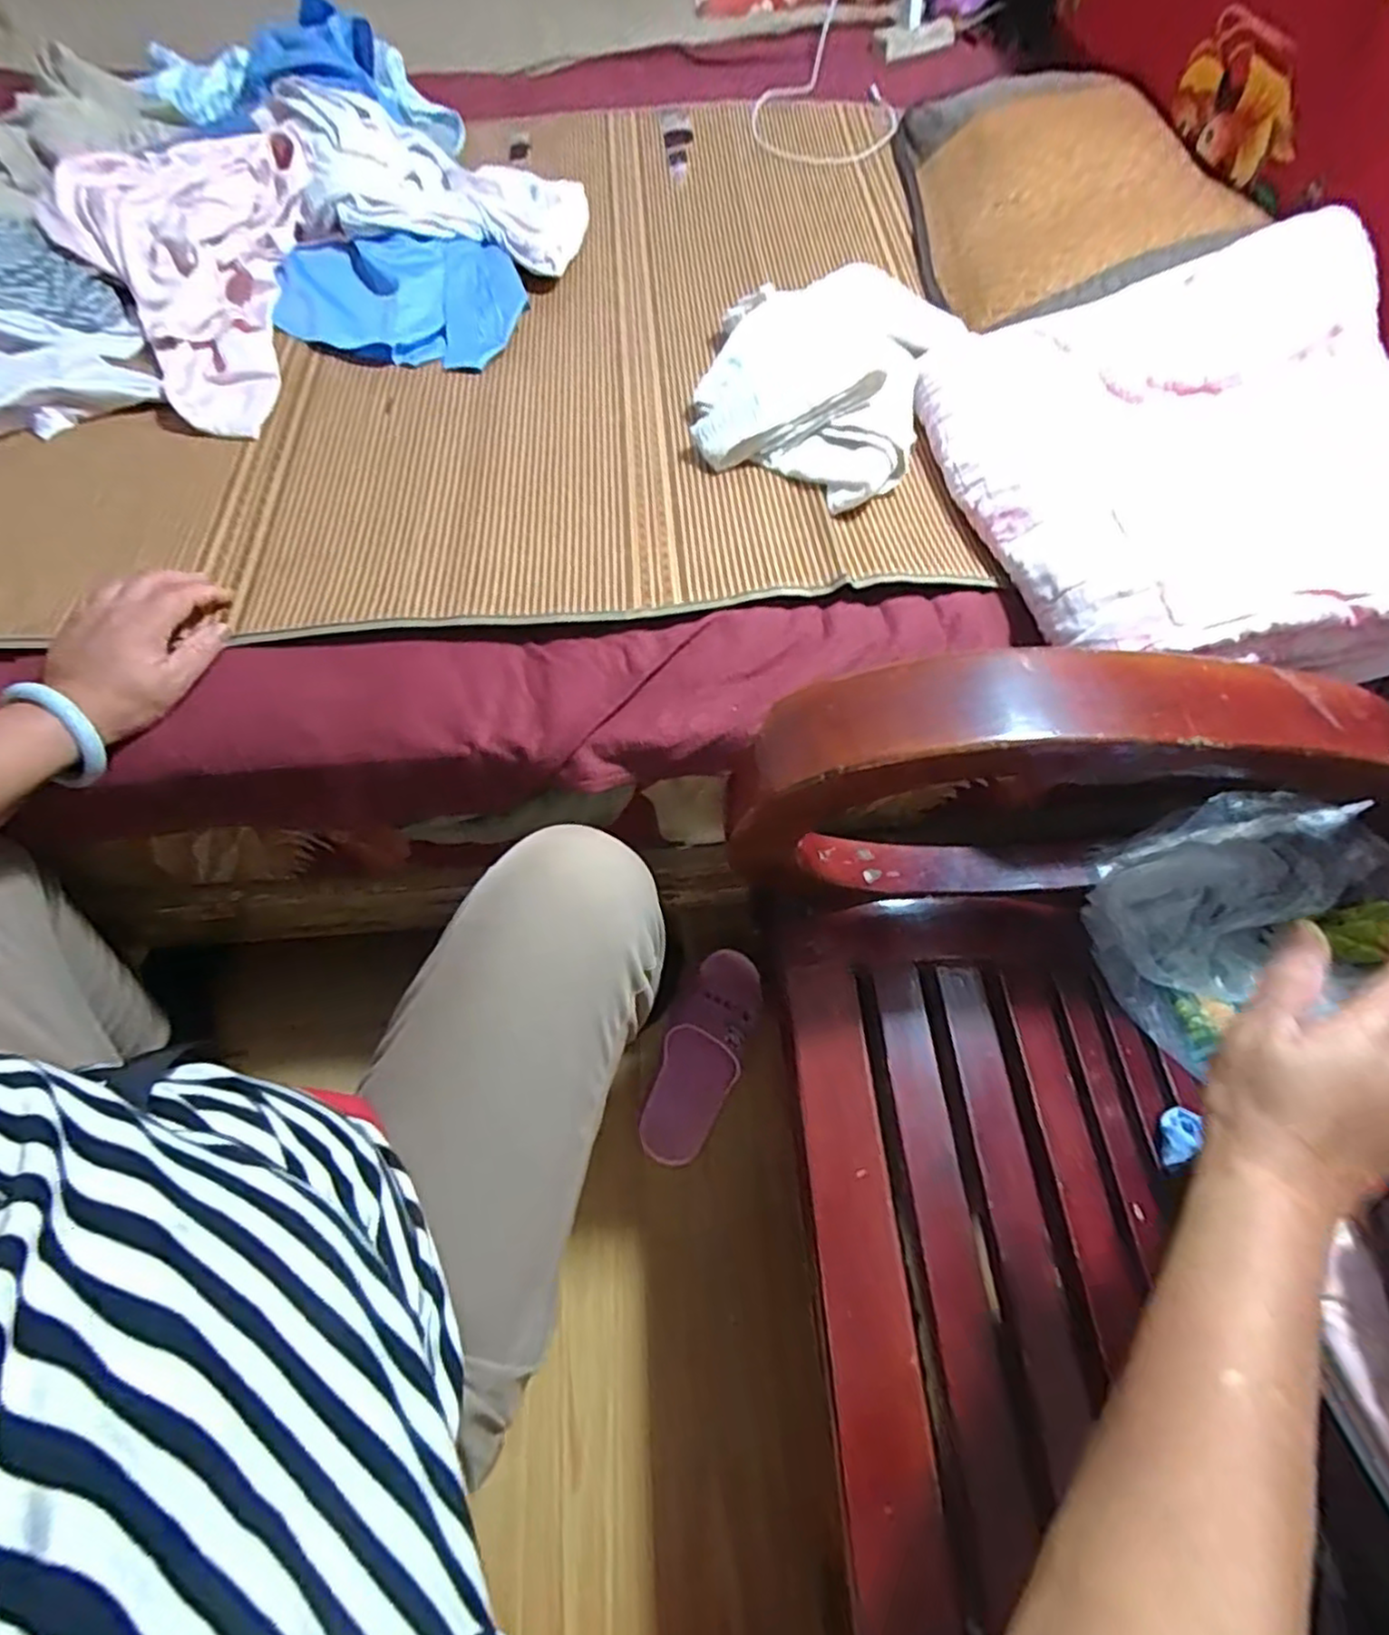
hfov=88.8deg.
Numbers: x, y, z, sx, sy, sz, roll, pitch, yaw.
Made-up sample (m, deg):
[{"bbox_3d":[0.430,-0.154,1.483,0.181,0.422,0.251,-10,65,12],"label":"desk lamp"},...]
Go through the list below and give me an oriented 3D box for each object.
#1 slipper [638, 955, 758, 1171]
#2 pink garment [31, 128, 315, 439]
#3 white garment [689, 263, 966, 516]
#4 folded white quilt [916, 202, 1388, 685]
[{"bbox_3d":[0.012,0.257,0.796,0.085,0.078,0.242,17,63,8],"label":"slipper"},{"bbox_3d":[-0.492,-0.594,0.763,0.274,0.071,0.440,-35,68,-18],"label":"pink garment"},{"bbox_3d":[0.127,-0.444,0.701,0.225,0.066,0.337,21,64,10],"label":"white garment"},{"bbox_3d":[0.411,-0.320,0.585,0.369,0.091,0.444,-14,60,3],"label":"folded white quilt"}]

